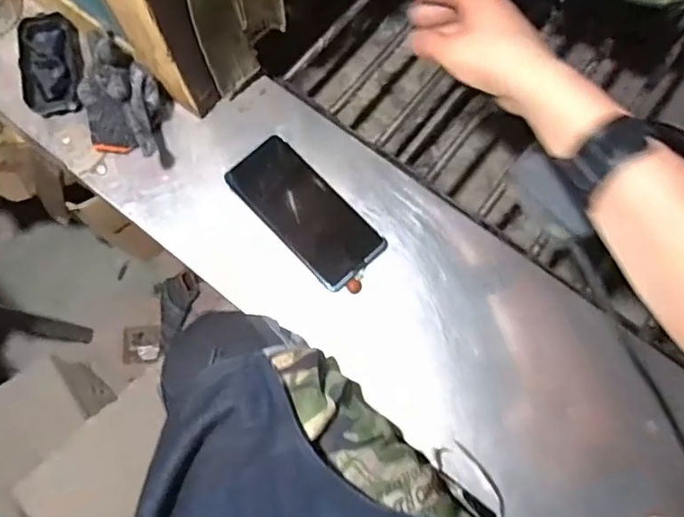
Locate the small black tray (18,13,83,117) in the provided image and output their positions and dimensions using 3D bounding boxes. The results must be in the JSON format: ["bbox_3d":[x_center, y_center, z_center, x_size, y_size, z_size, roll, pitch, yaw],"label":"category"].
[{"bbox_3d":[-0.301,-0.205,0.580,0.059,0.020,0.111,-11,74,-3],"label":"small black tray"}]

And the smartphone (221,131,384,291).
[{"bbox_3d":[-0.036,-0.047,0.537,0.072,0.015,0.158,-42,78,-11],"label":"smartphone"}]

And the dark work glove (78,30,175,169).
[{"bbox_3d":[-0.216,-0.149,0.540,0.084,0.082,0.124,-33,77,-9],"label":"dark work glove"}]

